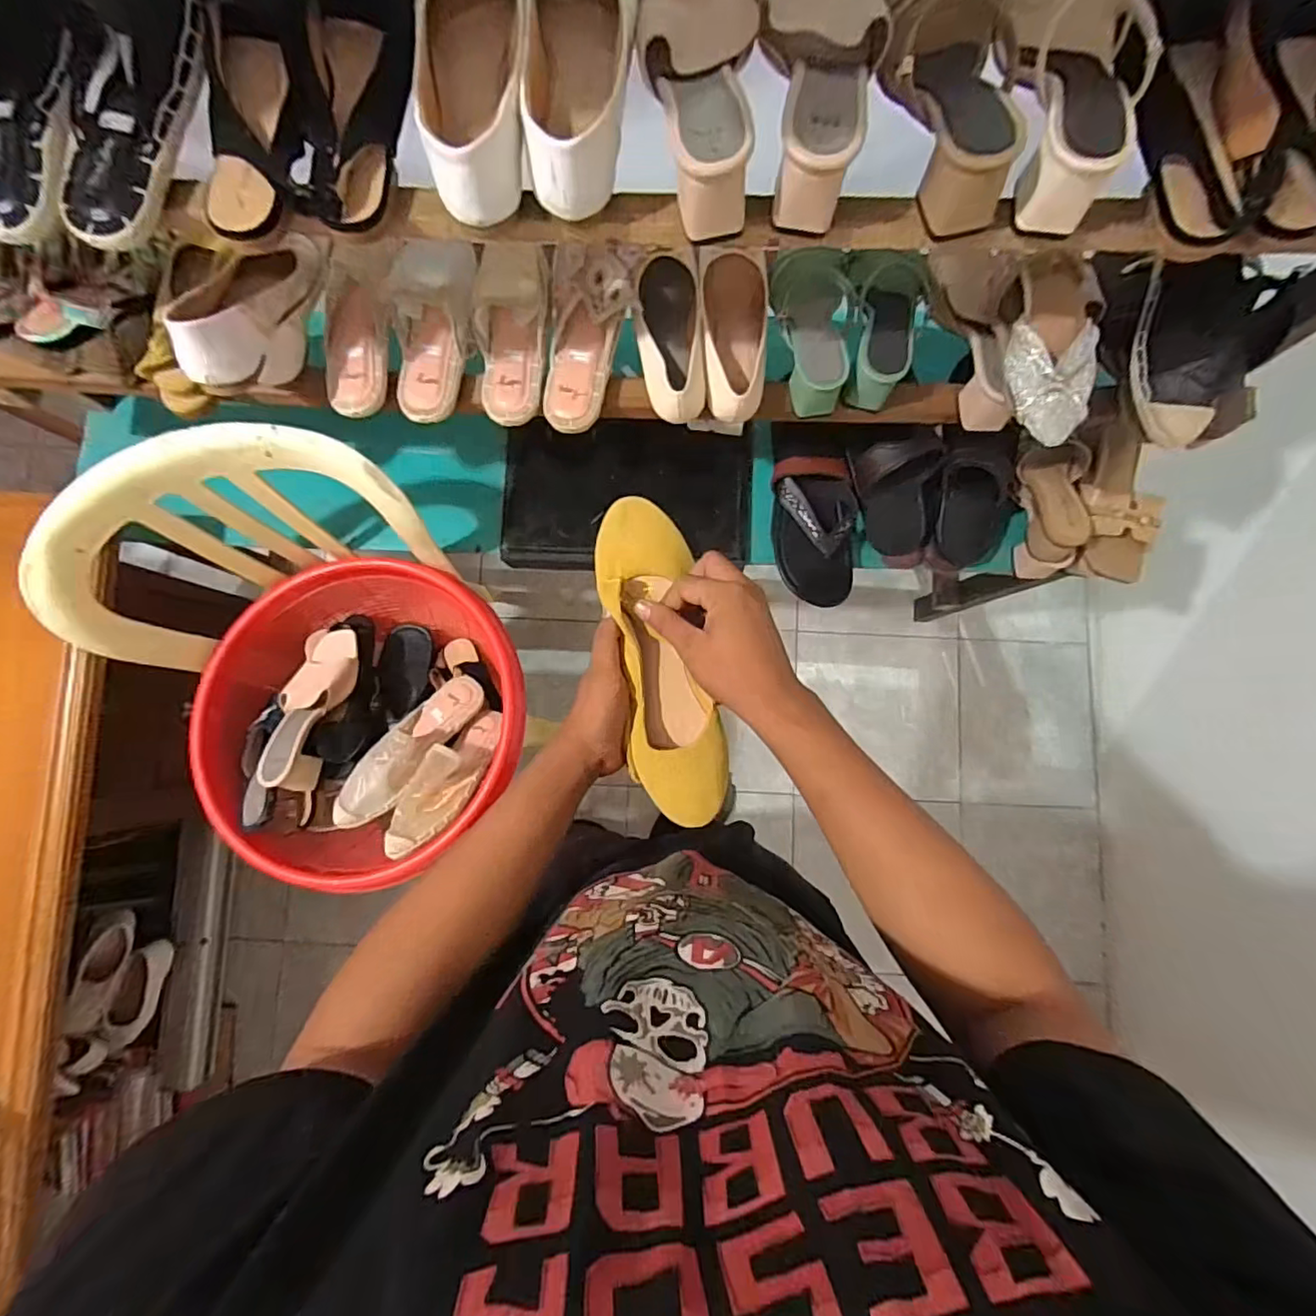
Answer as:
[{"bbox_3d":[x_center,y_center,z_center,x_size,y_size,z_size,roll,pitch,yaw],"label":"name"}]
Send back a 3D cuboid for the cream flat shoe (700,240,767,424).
[{"bbox_3d":[0.080,-0.359,0.658,0.080,0.053,0.202,3,83,1],"label":"cream flat shoe"}]

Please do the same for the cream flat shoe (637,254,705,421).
[{"bbox_3d":[0.010,-0.361,0.660,0.083,0.064,0.199,-2,83,1],"label":"cream flat shoe"}]

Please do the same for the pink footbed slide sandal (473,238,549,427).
[{"bbox_3d":[-0.165,-0.376,0.656,0.085,0.053,0.215,-3,83,1],"label":"pink footbed slide sandal"}]

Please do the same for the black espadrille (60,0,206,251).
[{"bbox_3d":[-0.405,-0.418,0.434,0.085,0.050,0.210,14,84,3],"label":"black espadrille"}]

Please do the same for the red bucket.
[{"bbox_3d":[-0.431,0.072,0.886,0.406,0.193,0.439,0,83,1],"label":"red bucket"}]

